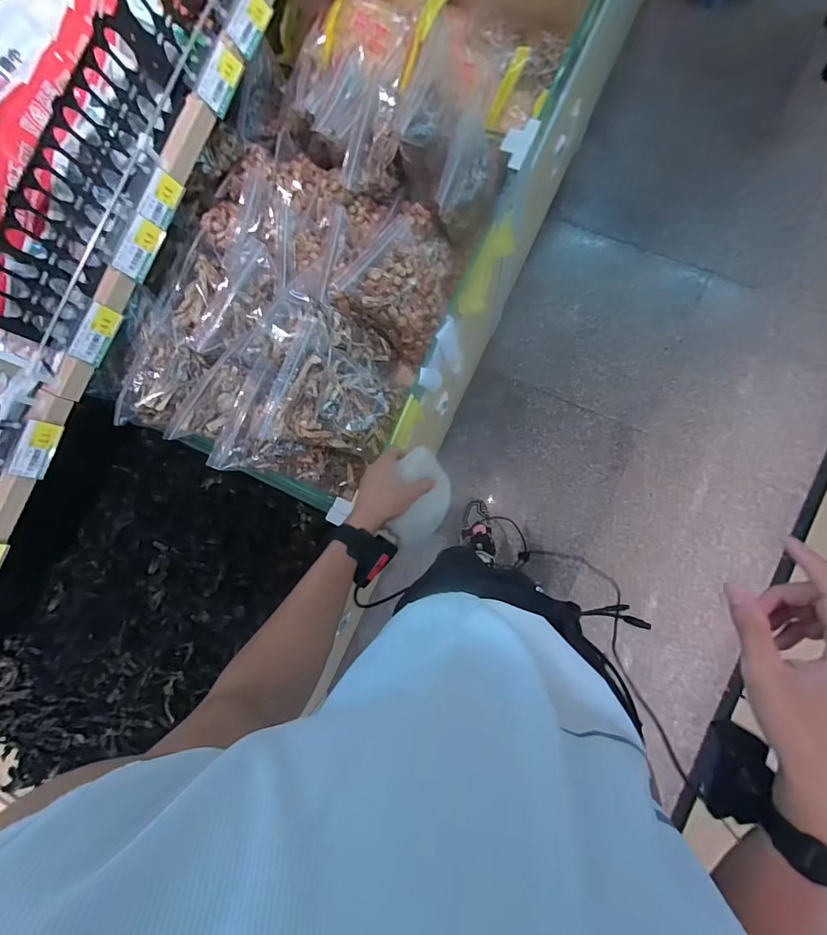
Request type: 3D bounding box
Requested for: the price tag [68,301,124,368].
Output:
[{"bbox_3d":[-0.436,-0.182,0.589,0.007,0.042,0.081,19,83,26],"label":"price tag"}]

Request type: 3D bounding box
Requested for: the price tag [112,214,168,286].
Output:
[{"bbox_3d":[-0.380,-0.302,0.595,0.010,0.041,0.080,26,89,36],"label":"price tag"}]

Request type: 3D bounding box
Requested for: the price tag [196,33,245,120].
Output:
[{"bbox_3d":[-0.268,-0.545,0.598,0.008,0.039,0.090,23,91,45],"label":"price tag"}]

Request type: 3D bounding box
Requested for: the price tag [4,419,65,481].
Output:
[{"bbox_3d":[-0.507,-0.024,0.575,0.007,0.039,0.077,14,82,33],"label":"price tag"}]

